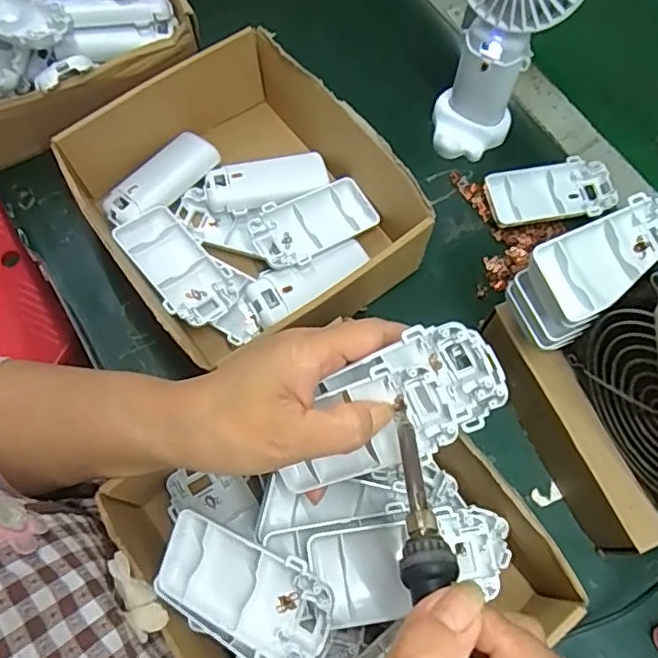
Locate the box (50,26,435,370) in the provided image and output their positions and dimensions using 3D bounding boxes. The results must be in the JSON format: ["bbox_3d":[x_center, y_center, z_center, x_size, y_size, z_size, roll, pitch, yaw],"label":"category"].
[{"bbox_3d":[-0.060,-0.087,0.418,0.181,0.071,0.208,-33,73,-13],"label":"box"}]

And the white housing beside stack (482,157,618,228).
[{"bbox_3d":[0.171,-0.105,0.456,0.098,0.019,0.044,-11,69,-5],"label":"white housing beside stack"}]

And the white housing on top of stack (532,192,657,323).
[{"bbox_3d":[0.161,-0.042,0.326,0.099,0.020,0.043,-27,72,-11],"label":"white housing on top of stack"}]

